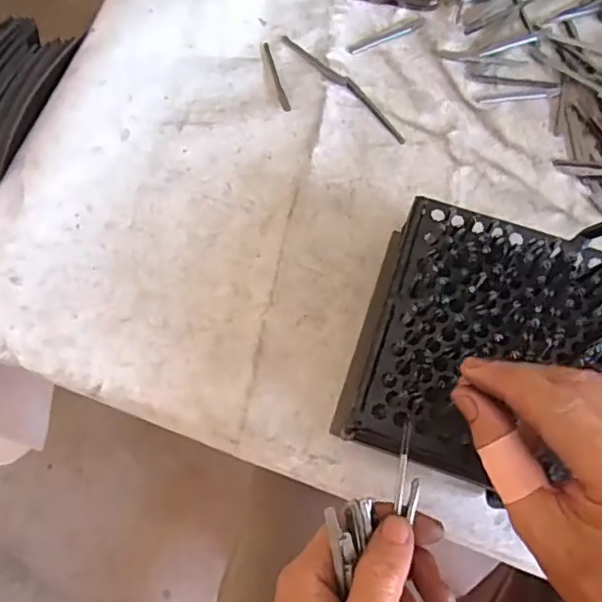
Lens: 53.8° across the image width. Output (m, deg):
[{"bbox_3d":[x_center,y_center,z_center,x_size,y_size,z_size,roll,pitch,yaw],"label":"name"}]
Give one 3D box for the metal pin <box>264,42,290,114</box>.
[{"bbox_3d":[-0.019,-0.171,0.450,0.006,0.004,0.067,-15,71,-6],"label":"metal pin"}]

